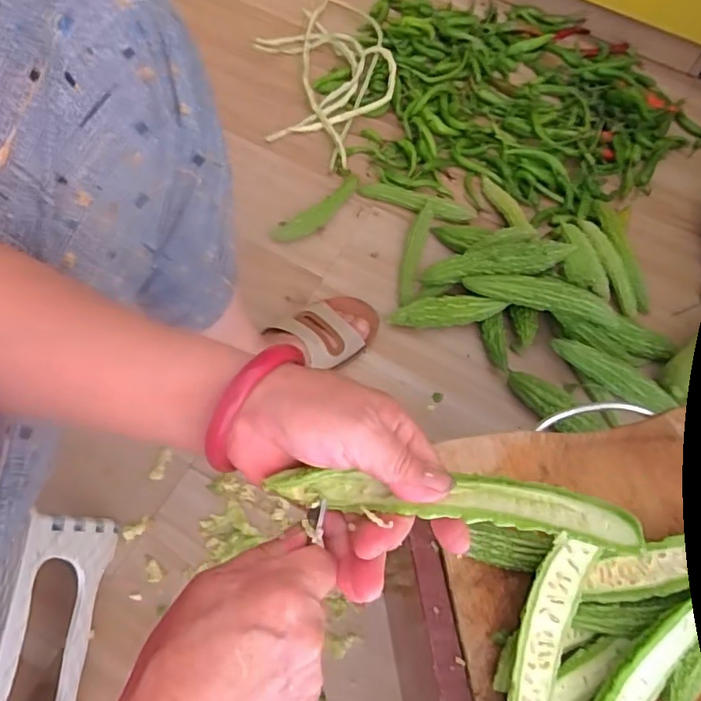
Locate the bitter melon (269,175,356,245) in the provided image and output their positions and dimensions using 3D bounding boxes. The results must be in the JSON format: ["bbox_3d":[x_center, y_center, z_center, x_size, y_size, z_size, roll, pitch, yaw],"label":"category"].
[{"bbox_3d":[-0.047,-0.206,0.830,0.153,0.029,0.051,-34,71,-18],"label":"bitter melon"}]

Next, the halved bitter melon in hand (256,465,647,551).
[{"bbox_3d":[0.046,0.070,0.267,0.164,0.025,0.027,2,65,14],"label":"halved bitter melon in hand"}]

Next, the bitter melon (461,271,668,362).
[{"bbox_3d":[0.288,-0.055,0.729,0.285,0.060,0.044,18,65,5],"label":"bitter melon"}]

